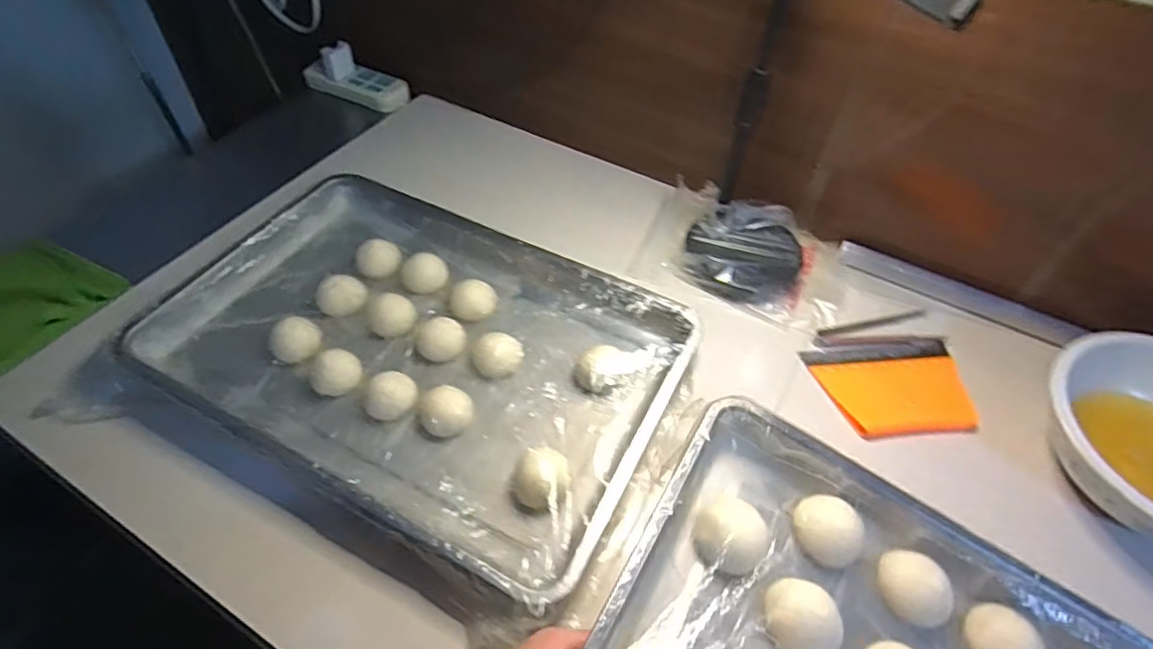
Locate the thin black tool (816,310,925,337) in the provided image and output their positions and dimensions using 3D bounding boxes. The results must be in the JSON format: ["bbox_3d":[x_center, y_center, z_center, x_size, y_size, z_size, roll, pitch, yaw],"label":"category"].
[{"bbox_3d":[0.390,0.000,0.794,0.161,0.009,0.014,-10,52,-11],"label":"thin black tool"}]

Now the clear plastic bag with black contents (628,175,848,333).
[{"bbox_3d":[0.237,-0.109,0.848,0.286,0.043,0.207,24,54,16],"label":"clear plastic bag with black contents"}]

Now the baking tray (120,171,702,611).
[{"bbox_3d":[-0.197,0.019,0.727,0.614,0.054,0.406,24,54,16],"label":"baking tray"}]

